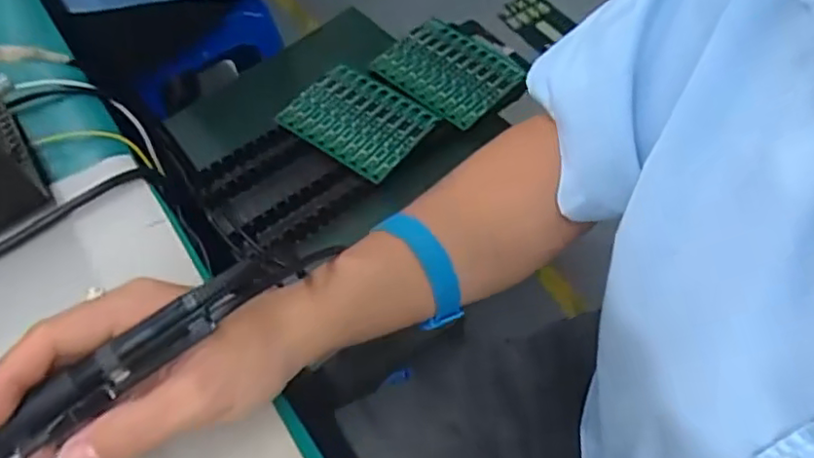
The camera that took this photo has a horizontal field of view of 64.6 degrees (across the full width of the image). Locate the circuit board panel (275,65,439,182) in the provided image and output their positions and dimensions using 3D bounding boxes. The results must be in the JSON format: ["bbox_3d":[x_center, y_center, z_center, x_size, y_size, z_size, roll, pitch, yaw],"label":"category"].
[{"bbox_3d":[-0.061,-0.134,0.775,0.159,0.009,0.120,33,65,21],"label":"circuit board panel"}]

